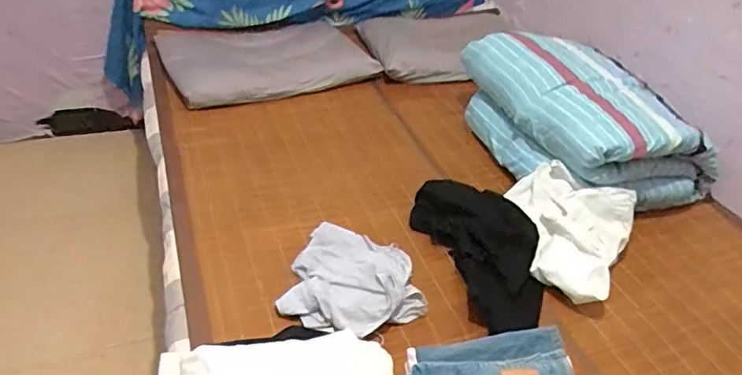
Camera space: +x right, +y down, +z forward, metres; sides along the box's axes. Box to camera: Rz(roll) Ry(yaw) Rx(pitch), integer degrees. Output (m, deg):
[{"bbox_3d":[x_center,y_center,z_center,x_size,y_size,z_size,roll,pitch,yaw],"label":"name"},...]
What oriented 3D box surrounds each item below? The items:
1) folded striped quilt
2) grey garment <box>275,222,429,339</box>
[{"bbox_3d":[0.630,-0.229,1.607,0.505,0.264,0.641,-7,40,-18],"label":"folded striped quilt"},{"bbox_3d":[-0.028,0.203,1.172,0.286,0.091,0.276,9,38,3],"label":"grey garment"}]

